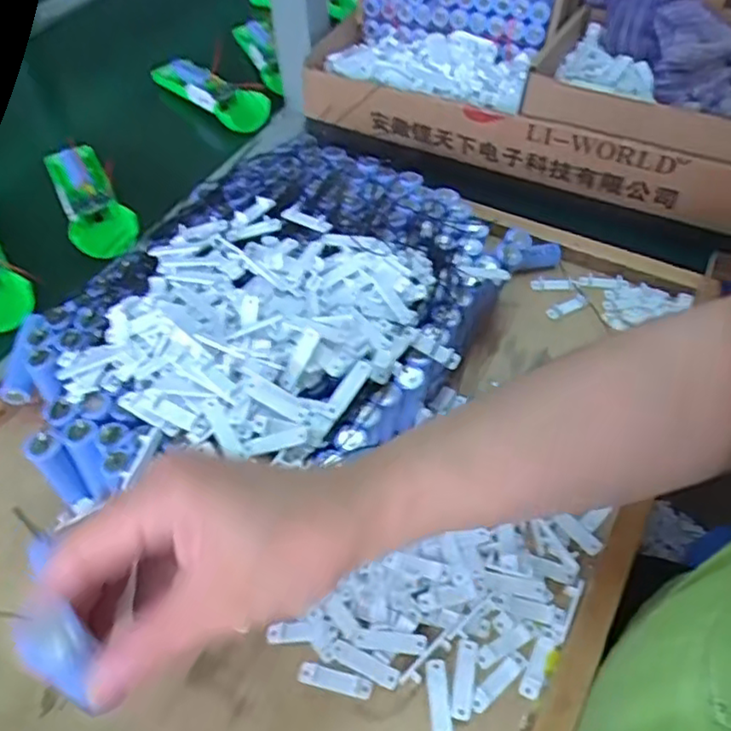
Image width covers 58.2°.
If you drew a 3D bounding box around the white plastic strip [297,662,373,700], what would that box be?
[{"bbox_3d":[-0.015,0.161,0.336,0.038,0.004,0.009,11,52,11],"label":"white plastic strip"}]

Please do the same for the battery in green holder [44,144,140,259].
[{"bbox_3d":[-0.257,-0.158,0.602,0.053,0.018,0.180,-26,55,-18],"label":"battery in green holder"}]

